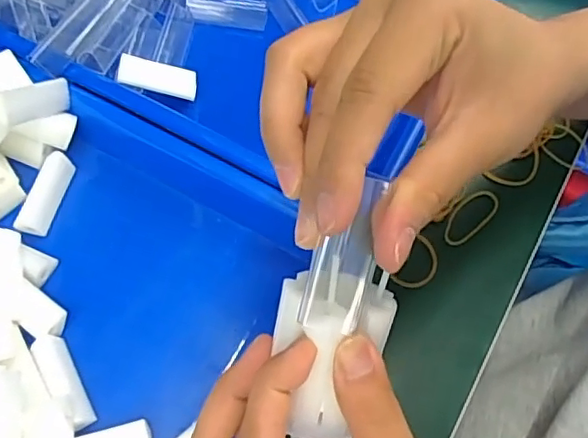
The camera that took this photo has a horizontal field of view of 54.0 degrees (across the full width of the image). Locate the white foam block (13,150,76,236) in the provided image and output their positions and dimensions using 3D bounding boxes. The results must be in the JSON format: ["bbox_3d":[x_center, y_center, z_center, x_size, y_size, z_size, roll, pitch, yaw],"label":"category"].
[{"bbox_3d":[-0.138,-0.015,0.320,0.016,0.011,0.047,14,63,4],"label":"white foam block"}]

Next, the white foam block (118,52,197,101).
[{"bbox_3d":[-0.081,-0.085,0.348,0.046,0.006,0.020,11,61,-18],"label":"white foam block"}]

